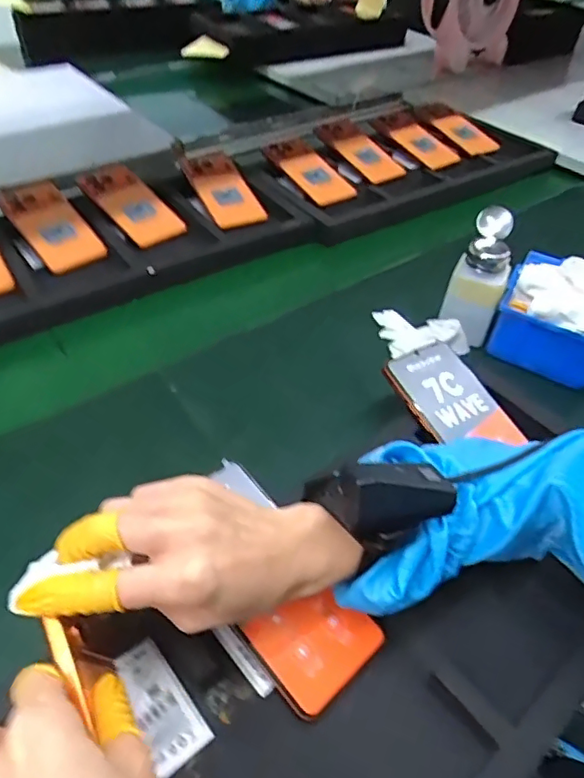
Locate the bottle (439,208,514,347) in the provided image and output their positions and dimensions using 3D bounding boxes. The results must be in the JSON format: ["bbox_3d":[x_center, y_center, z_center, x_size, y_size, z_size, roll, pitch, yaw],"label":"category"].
[{"bbox_3d":[0.195,-0.112,0.574,0.053,0.129,0.056,23,48,20],"label":"bottle"}]

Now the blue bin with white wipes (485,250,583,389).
[{"bbox_3d":[0.291,-0.075,0.574,0.142,0.094,0.121,23,48,19],"label":"blue bin with white wipes"}]

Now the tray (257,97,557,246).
[{"bbox_3d":[0.159,-0.360,0.883,0.459,0.056,0.282,-21,49,-22],"label":"tray"}]

